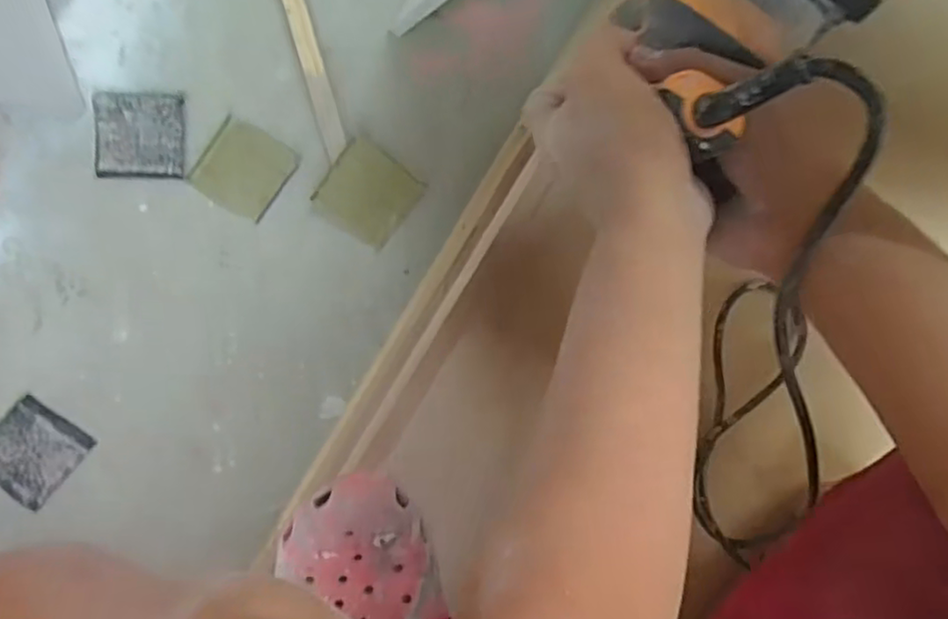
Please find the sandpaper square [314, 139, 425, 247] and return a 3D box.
[{"bbox_3d":[-0.147,-0.162,0.939,0.118,0.011,0.118,37,86,-26],"label":"sandpaper square"}]

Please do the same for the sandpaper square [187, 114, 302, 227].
[{"bbox_3d":[-0.316,-0.193,0.929,0.108,0.009,0.117,35,90,-10],"label":"sandpaper square"}]

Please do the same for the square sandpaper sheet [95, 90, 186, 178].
[{"bbox_3d":[-0.444,-0.231,0.897,0.108,0.009,0.109,2,95,-9],"label":"square sandpaper sheet"}]

